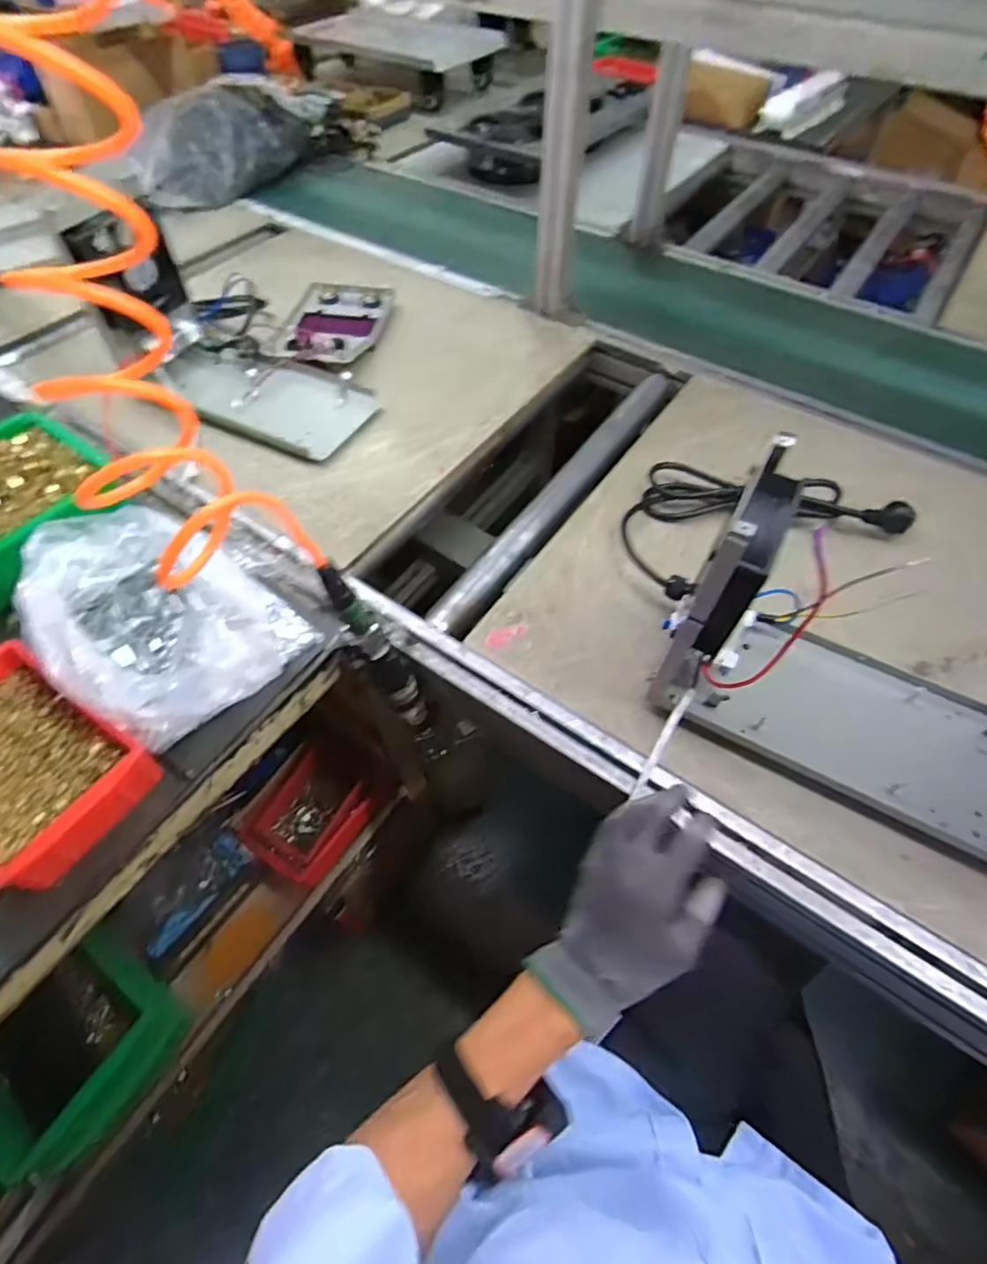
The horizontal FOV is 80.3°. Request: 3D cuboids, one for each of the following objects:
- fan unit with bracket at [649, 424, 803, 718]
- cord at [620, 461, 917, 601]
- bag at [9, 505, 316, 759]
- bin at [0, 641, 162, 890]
[{"bbox_3d":[0.198,-0.034,0.511,0.048,0.236,0.142,25,59,16],"label":"fan unit with bracket"},{"bbox_3d":[0.321,-0.154,0.726,0.339,0.050,0.189,-19,58,-13],"label":"cord"},{"bbox_3d":[-0.328,-0.010,0.570,0.236,0.104,0.188,28,60,17],"label":"bag"},{"bbox_3d":[-0.410,0.112,0.510,0.206,0.065,0.129,30,61,19],"label":"bin"}]

